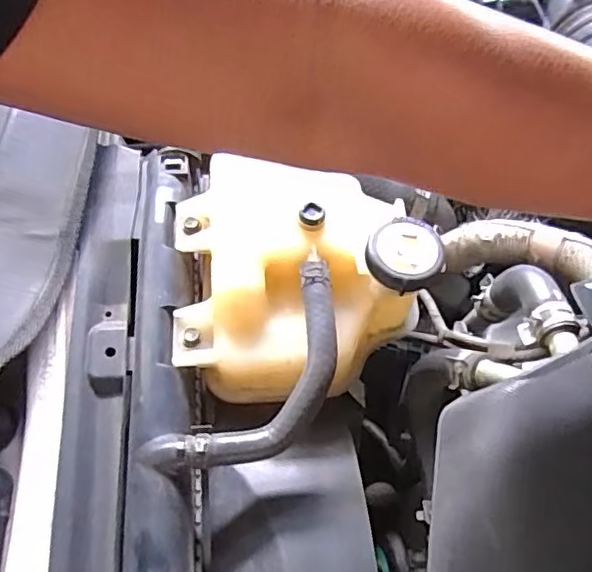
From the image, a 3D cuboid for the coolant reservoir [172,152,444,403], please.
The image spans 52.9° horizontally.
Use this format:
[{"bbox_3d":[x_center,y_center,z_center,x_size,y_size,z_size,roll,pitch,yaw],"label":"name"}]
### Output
[{"bbox_3d":[0.001,-0.019,0.415,0.175,0.093,0.173,1,60,-1],"label":"coolant reservoir"}]

